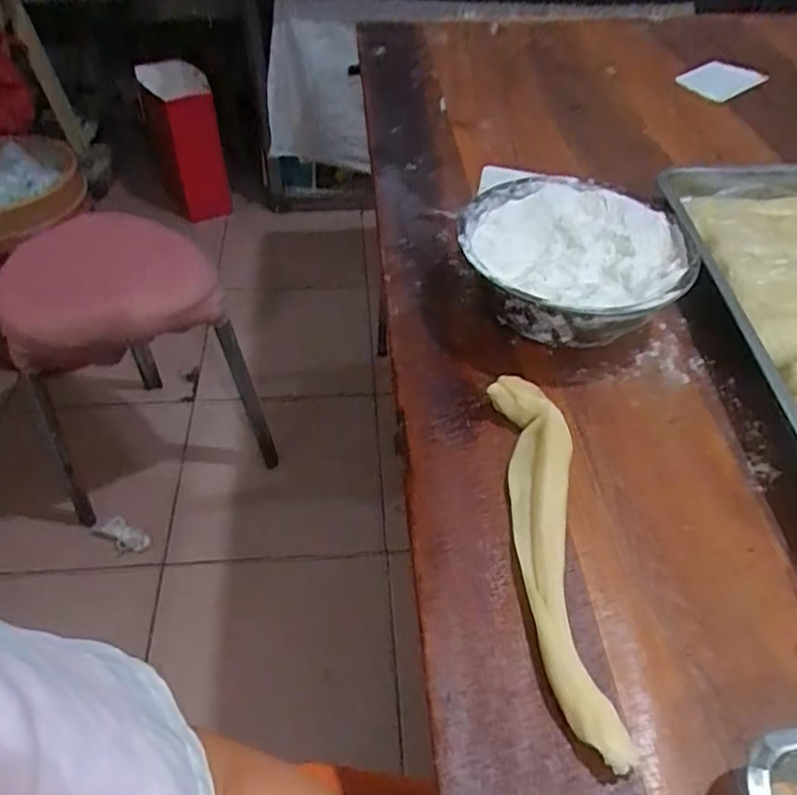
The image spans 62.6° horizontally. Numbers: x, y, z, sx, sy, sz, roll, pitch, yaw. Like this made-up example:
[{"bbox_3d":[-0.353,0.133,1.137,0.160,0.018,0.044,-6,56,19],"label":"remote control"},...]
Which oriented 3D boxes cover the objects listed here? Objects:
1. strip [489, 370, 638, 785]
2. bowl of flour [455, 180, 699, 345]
[{"bbox_3d":[0.116,0.104,0.479,0.055,0.027,0.294,-3,47,-4],"label":"strip"},{"bbox_3d":[0.172,-0.131,0.662,0.211,0.077,0.204,1,47,-1],"label":"bowl of flour"}]

